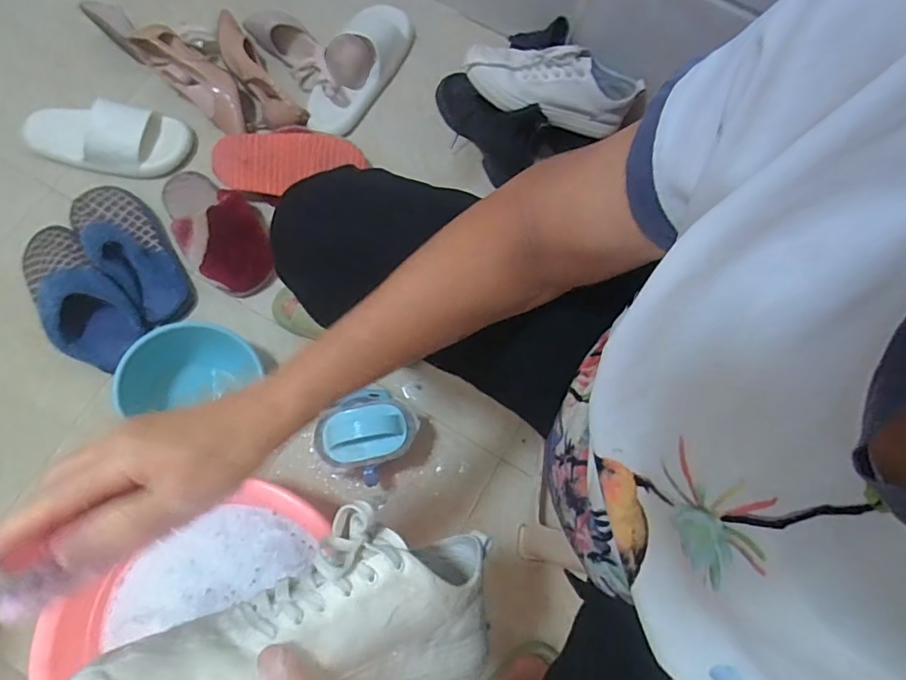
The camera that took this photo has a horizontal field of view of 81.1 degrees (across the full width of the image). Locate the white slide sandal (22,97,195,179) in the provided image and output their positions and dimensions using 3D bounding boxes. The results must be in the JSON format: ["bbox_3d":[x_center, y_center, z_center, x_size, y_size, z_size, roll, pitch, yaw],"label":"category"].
[{"bbox_3d":[-0.591,-0.342,0.874,0.288,0.093,0.112,2,75,0],"label":"white slide sandal"}]

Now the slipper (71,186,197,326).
[{"bbox_3d":[-0.513,-0.151,0.841,0.102,0.081,0.260,-39,79,-10],"label":"slipper"}]

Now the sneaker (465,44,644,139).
[{"bbox_3d":[0.156,-0.392,0.811,0.276,0.080,0.098,6,74,-16],"label":"sneaker"}]

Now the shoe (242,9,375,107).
[{"bbox_3d":[-0.250,-0.501,0.918,0.217,0.095,0.104,32,77,7],"label":"shoe"}]

